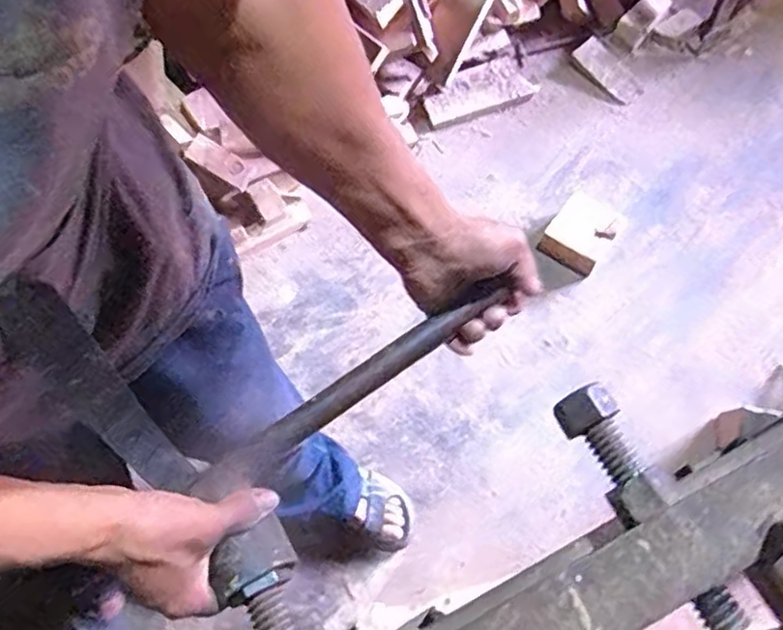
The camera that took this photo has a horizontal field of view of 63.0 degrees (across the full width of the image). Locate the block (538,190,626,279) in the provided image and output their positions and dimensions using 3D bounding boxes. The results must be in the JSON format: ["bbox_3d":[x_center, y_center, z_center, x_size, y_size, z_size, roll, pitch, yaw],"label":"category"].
[{"bbox_3d":[0.394,-0.168,1.333,0.133,0.072,0.147,38,72,19],"label":"block"}]

